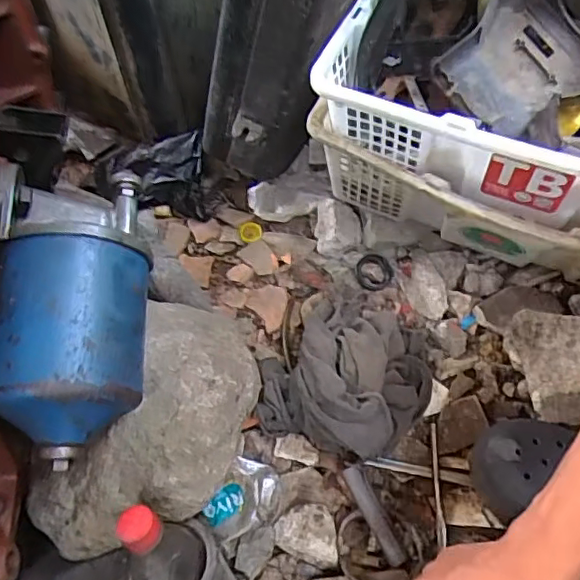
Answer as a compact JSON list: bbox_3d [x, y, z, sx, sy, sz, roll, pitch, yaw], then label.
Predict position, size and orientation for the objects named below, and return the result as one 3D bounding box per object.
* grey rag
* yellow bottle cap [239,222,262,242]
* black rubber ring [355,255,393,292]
[{"bbox_3d":[0.063,0.084,0.672,0.193,0.078,0.193,15,55,15],"label":"grey rag"},{"bbox_3d":[-0.058,-0.086,0.860,0.033,0.007,0.033,0,82,3],"label":"yellow bottle cap"},{"bbox_3d":[0.114,-0.023,0.795,0.052,0.012,0.052,0,69,0],"label":"black rubber ring"}]

